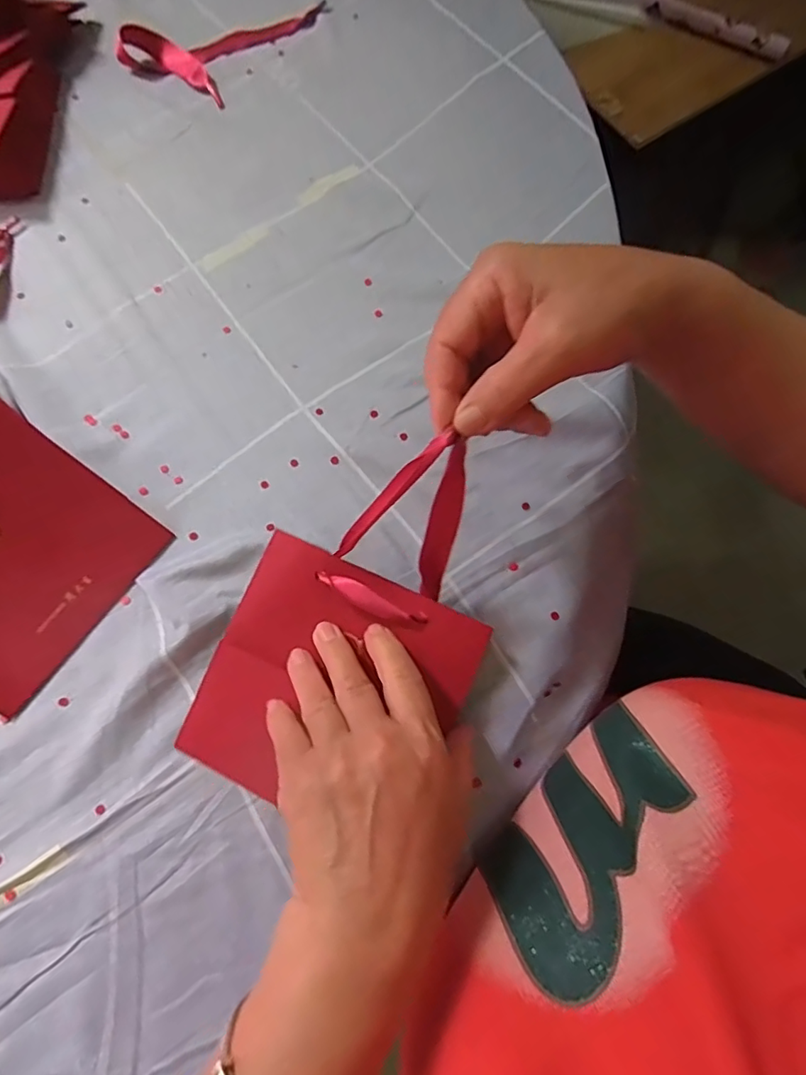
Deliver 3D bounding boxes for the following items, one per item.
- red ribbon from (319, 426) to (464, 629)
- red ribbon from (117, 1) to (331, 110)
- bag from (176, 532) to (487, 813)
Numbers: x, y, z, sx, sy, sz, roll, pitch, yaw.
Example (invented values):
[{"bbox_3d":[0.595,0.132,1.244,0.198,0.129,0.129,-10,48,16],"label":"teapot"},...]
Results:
[{"bbox_3d":[-0.003,-0.005,0.280,0.058,0.072,0.079,22,74,9],"label":"red ribbon"},{"bbox_3d":[-0.158,-0.451,0.482,0.102,0.023,0.154,32,76,12],"label":"red ribbon"},{"bbox_3d":[-0.039,0.084,0.306,0.136,0.023,0.136,23,84,7],"label":"bag"}]

